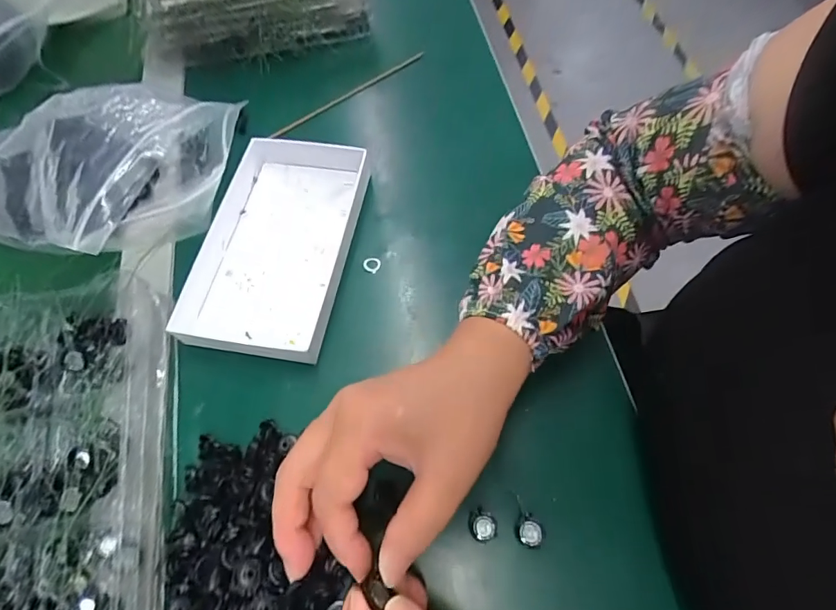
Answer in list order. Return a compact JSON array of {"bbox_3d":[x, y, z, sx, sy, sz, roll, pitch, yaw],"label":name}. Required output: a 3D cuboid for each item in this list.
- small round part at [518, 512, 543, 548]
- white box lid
[{"bbox_3d":[0.064,0.129,0.261,0.014,0.004,0.015,-1,65,2],"label":"small round part"},{"bbox_3d":[-0.111,-0.048,0.353,0.115,0.027,0.172,9,66,7],"label":"white box lid"}]

